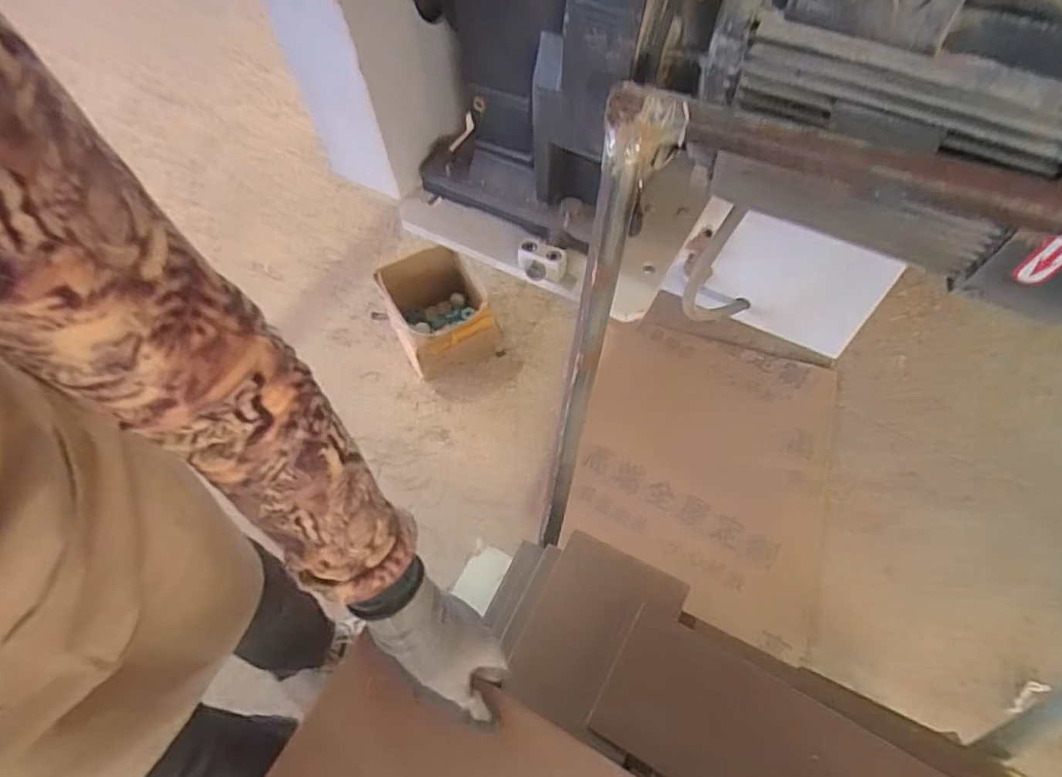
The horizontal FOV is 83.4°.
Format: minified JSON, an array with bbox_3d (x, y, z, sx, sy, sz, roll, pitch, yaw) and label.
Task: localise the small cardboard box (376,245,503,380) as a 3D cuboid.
[{"bbox_3d":[-0.203,-0.180,1.320,0.202,0.205,0.220,-24,62,-11],"label":"small cardboard box"}]

